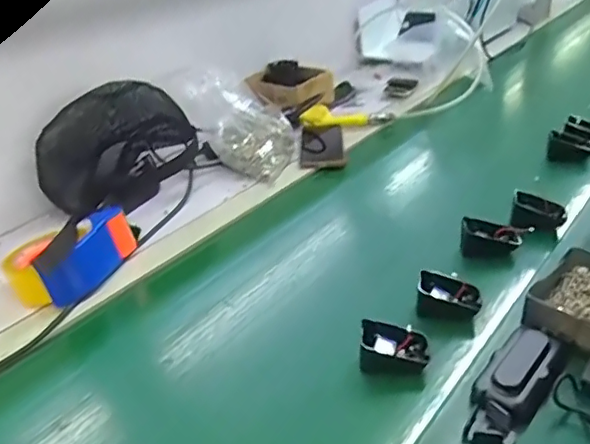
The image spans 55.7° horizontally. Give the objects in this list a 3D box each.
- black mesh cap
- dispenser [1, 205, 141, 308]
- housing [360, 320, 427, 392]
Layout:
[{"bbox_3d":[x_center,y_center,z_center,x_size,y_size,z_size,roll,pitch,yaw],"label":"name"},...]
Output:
[{"bbox_3d":[-0.294,-0.128,0.897,0.235,0.167,0.164,-19,32,-23],"label":"black mesh cap"},{"bbox_3d":[-0.286,0.033,0.719,0.111,0.070,0.166,11,34,27],"label":"dispenser"},{"bbox_3d":[0.096,0.126,0.539,0.065,0.038,0.050,1,30,12],"label":"housing"}]

